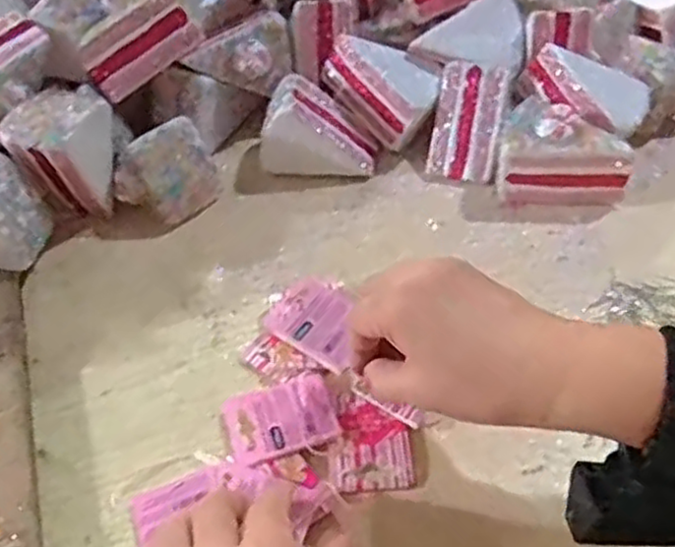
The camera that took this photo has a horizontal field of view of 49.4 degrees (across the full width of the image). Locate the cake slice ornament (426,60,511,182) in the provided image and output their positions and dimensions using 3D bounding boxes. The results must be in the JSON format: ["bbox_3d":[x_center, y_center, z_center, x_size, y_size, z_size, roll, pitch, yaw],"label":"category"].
[{"bbox_3d":[0.100,-0.115,0.557,0.052,0.062,0.069,11,51,13],"label":"cake slice ornament"}]

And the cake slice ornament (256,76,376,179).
[{"bbox_3d":[-0.019,-0.101,0.568,0.065,0.091,0.048,-43,25,26],"label":"cake slice ornament"}]

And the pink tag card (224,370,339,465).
[{"bbox_3d":[-0.033,0.083,0.420,0.061,0.004,0.047,-18,48,-5],"label":"pink tag card"}]

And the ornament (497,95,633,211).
[{"bbox_3d":[0.163,-0.089,0.529,0.087,0.062,0.063,6,50,9],"label":"ornament"}]

